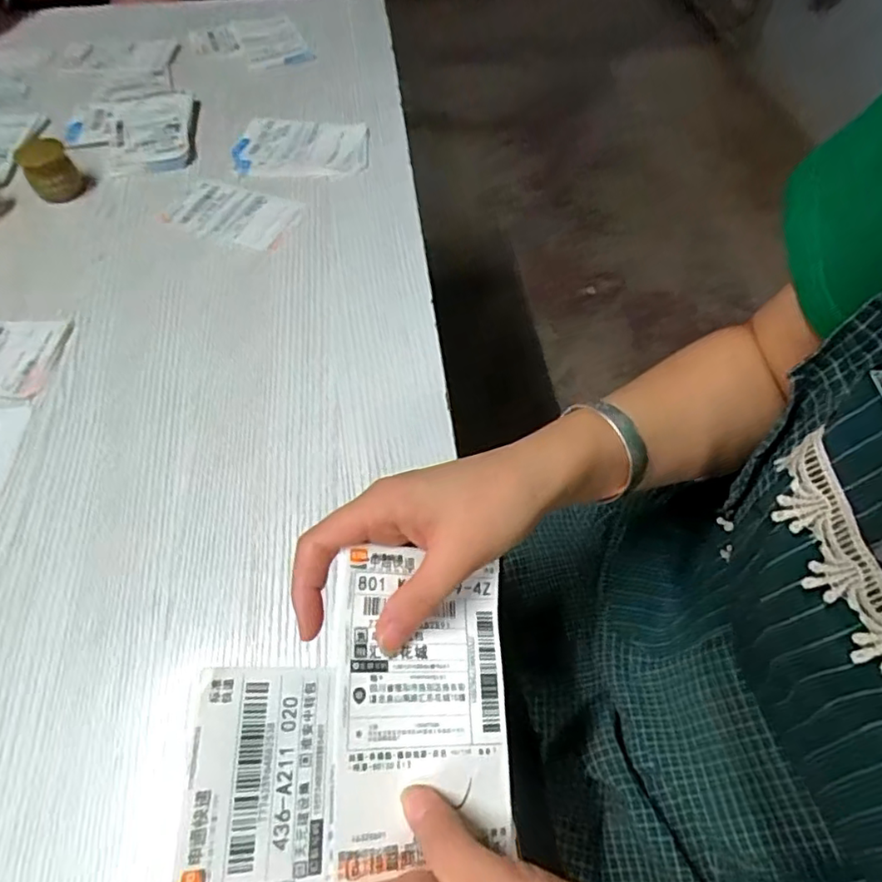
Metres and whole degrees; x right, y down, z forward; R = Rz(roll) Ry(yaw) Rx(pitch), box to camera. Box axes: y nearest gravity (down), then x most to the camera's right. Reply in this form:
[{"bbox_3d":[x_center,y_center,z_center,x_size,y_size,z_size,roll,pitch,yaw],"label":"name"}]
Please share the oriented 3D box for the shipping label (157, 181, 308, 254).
[{"bbox_3d":[-0.202,-0.218,0.574,0.123,0.005,0.069,16,62,11],"label":"shipping label"}]

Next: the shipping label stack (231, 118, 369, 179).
[{"bbox_3d":[-0.149,-0.312,0.632,0.138,0.015,0.092,-2,56,-2],"label":"shipping label stack"}]

